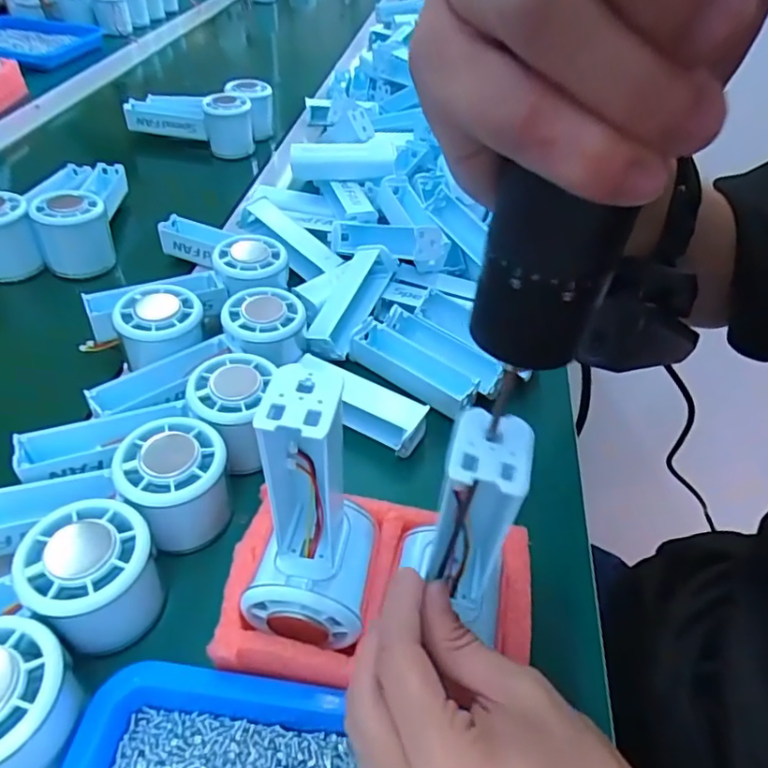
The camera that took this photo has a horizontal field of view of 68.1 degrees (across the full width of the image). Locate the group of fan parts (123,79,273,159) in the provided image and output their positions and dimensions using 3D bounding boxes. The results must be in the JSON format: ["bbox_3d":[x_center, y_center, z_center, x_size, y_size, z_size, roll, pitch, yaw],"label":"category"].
[{"bbox_3d":[-0.231,-0.337,0.723,0.156,0.085,0.085,11,45,4],"label":"group of fan parts"}]

